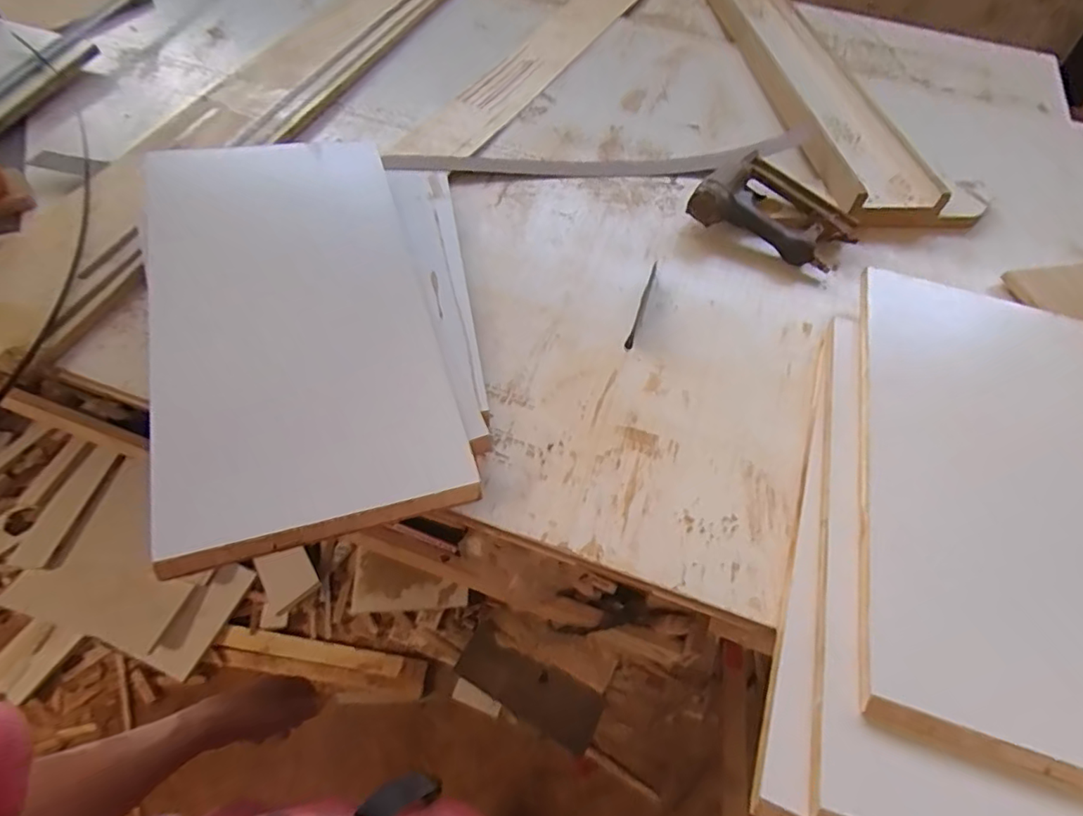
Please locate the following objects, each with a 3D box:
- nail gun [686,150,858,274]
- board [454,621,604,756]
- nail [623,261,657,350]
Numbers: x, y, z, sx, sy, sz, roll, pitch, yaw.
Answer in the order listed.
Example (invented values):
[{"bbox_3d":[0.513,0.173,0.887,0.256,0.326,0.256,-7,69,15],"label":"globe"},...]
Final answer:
[{"bbox_3d":[0.362,-0.310,0.861,0.246,0.064,0.147,20,59,10],"label":"nail gun"},{"bbox_3d":[-0.026,0.607,1.215,0.318,0.020,0.123,29,75,11],"label":"board"},{"bbox_3d":[0.142,-0.149,0.788,0.012,0.004,0.171,16,60,9],"label":"nail"}]

